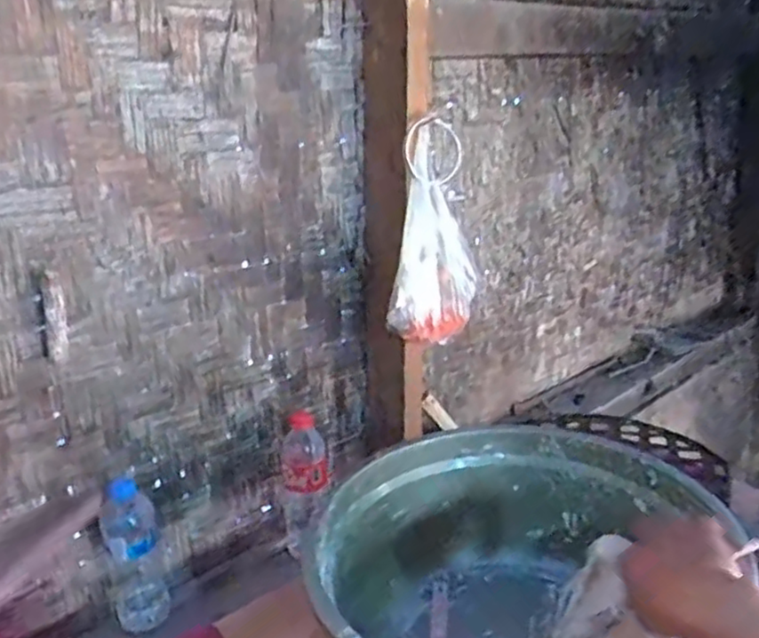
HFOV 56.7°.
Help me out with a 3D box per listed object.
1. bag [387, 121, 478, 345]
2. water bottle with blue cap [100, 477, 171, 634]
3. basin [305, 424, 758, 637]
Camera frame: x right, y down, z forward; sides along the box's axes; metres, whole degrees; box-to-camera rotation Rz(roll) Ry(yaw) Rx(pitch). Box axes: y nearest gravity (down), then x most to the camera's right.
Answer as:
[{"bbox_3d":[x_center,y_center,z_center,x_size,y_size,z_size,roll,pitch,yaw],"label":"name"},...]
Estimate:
[{"bbox_3d":[0.079,-0.111,1.029,0.119,0.274,0.132,0,19,9],"label":"bag"},{"bbox_3d":[-0.327,0.315,0.940,0.068,0.215,0.064,-10,19,-19],"label":"water bottle with blue cap"},{"bbox_3d":[0.135,0.288,0.721,0.379,0.180,0.410,-3,18,1],"label":"basin"}]

